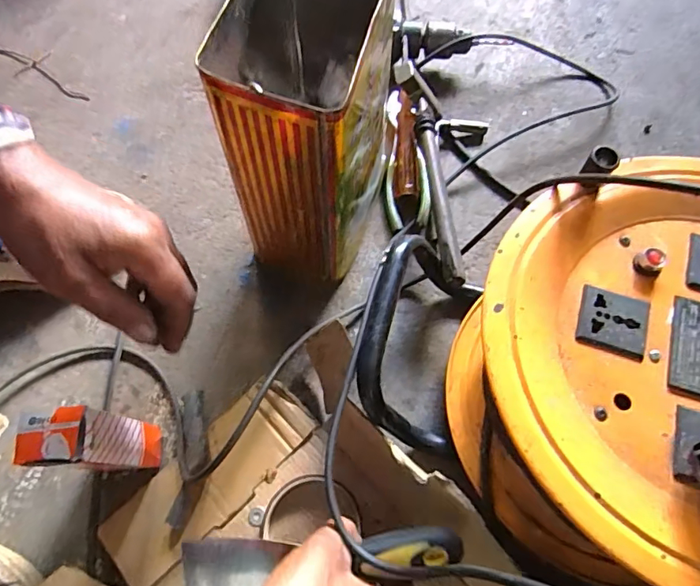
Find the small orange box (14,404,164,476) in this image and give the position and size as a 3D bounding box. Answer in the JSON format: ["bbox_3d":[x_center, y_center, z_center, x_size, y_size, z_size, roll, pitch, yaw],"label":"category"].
[{"bbox_3d":[-0.196,0.120,0.398,0.051,0.134,0.043,1,66,1],"label":"small orange box"}]

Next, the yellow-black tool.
[{"bbox_3d":[0.045,0.188,0.363,0.072,0.015,0.031,-10,66,4],"label":"yellow-black tool"}]

